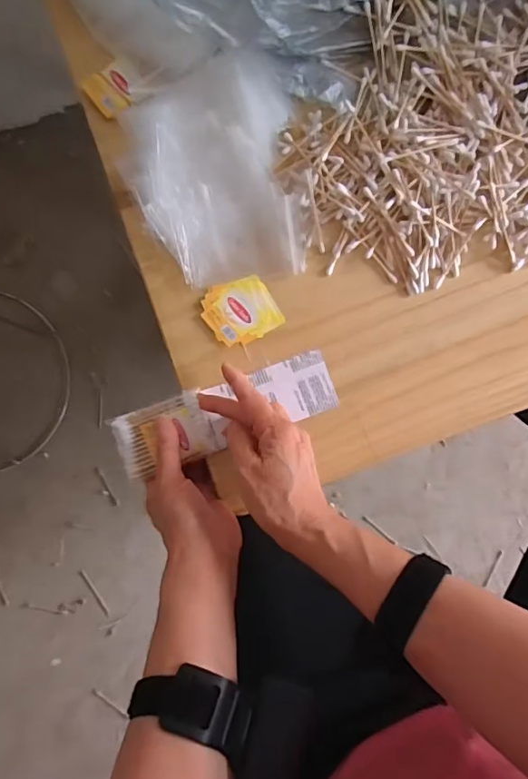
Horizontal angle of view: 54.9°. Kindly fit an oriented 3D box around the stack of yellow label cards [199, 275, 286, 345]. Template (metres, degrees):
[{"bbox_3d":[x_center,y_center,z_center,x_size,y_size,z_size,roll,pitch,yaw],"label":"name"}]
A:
[{"bbox_3d":[-0.019,-0.069,0.446,0.064,0.004,0.053,-18,86,-2],"label":"stack of yellow label cards"}]

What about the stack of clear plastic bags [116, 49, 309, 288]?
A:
[{"bbox_3d":[-0.042,-0.183,0.436,0.141,0.037,0.174,-9,85,-1],"label":"stack of clear plastic bags"}]

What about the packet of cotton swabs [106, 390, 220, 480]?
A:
[{"bbox_3d":[-0.083,0.038,0.427,0.078,0.015,0.055,-22,86,-2],"label":"packet of cotton swabs"}]

